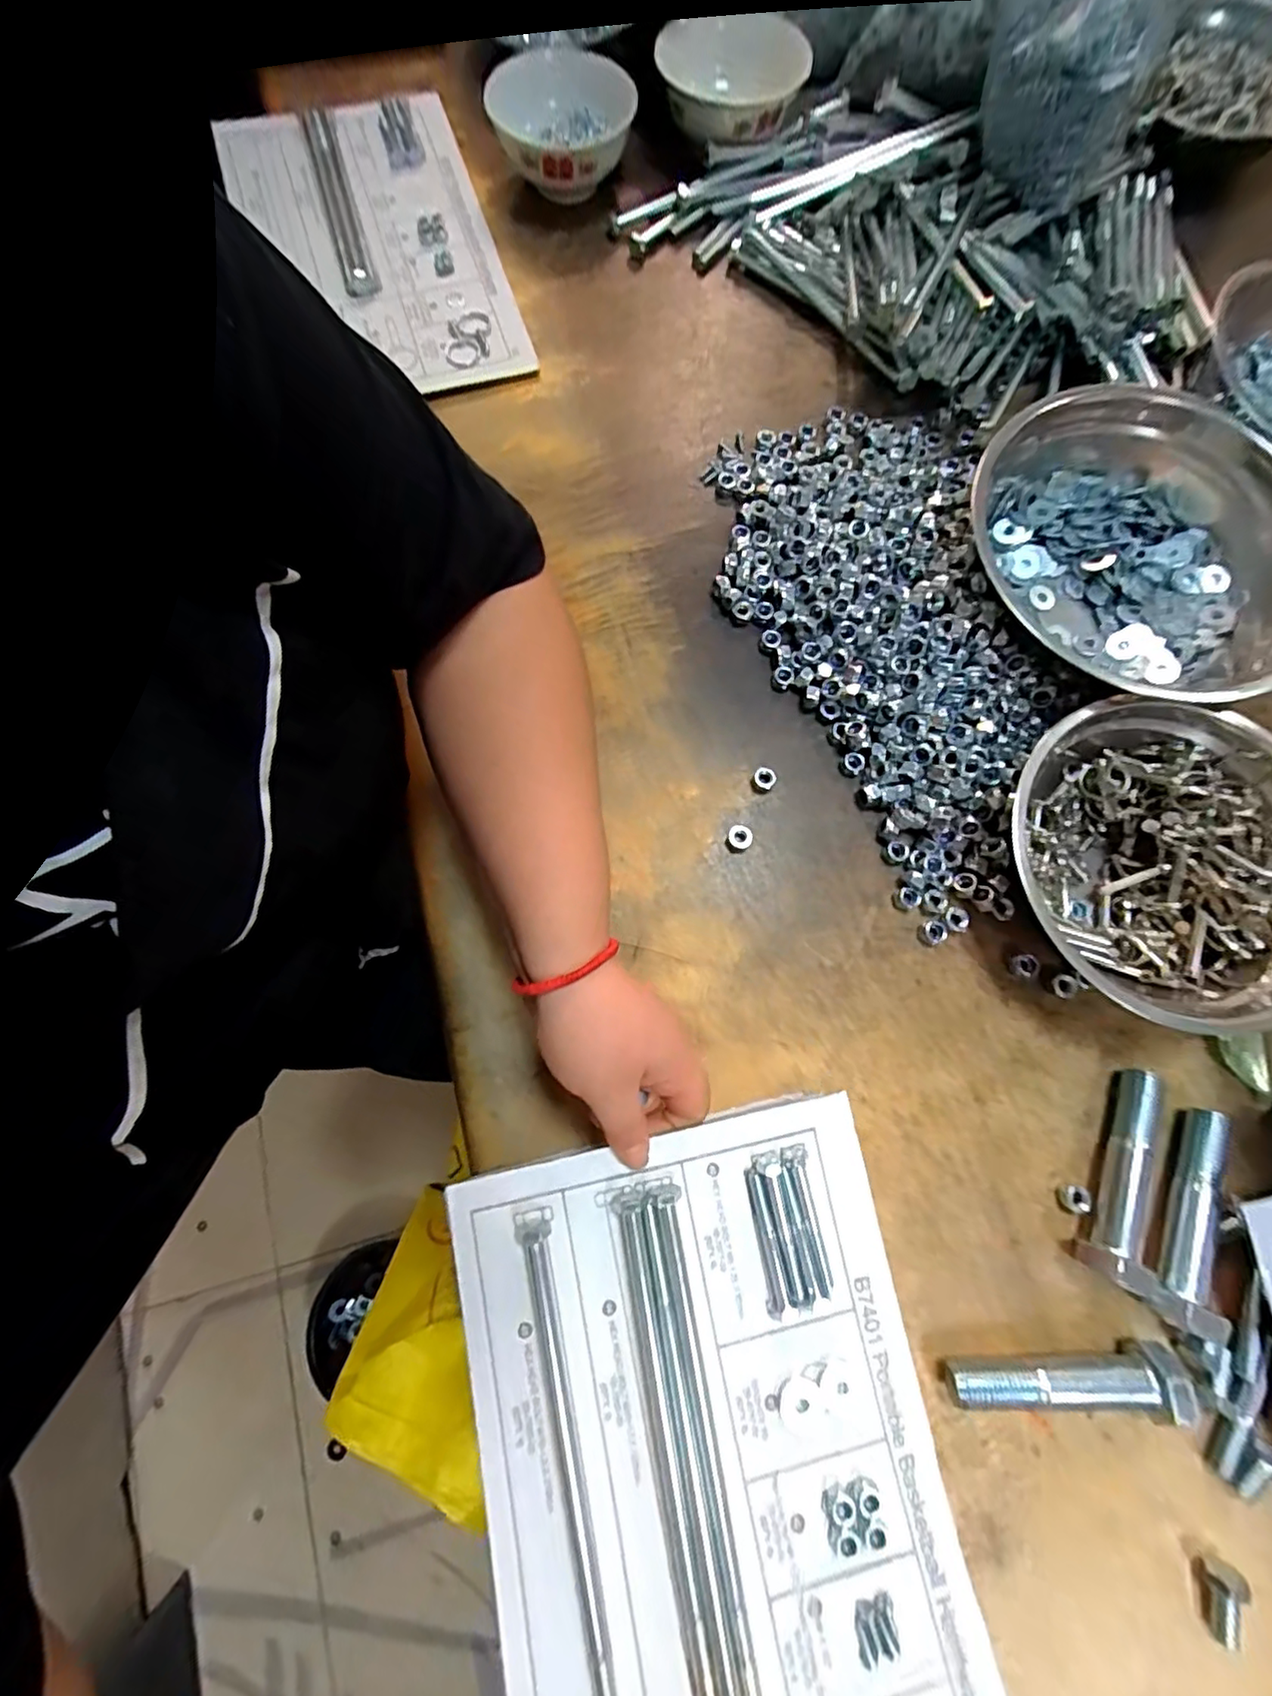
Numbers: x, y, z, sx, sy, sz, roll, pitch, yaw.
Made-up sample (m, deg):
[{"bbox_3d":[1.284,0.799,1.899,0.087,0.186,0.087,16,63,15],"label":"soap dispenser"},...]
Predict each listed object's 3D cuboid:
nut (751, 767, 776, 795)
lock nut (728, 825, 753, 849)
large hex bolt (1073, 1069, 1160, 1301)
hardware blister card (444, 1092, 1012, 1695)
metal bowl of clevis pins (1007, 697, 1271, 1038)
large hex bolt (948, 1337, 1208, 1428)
[{"bbox_3d":[0.091,-0.048,0.430,0.016,0.014,0.015,0,75,-2],"label":"nut"},{"bbox_3d":[0.074,-0.008,0.424,0.017,0.006,0.016,0,75,-2],"label":"lock nut"},{"bbox_3d":[0.304,0.200,0.367,0.029,0.026,0.122,23,75,4],"label":"large hex bolt"},{"bbox_3d":[0.047,0.338,0.285,0.227,0.023,0.375,-10,76,-4],"label":"hardware blister card"},{"bbox_3d":[0.361,0.013,0.395,0.214,0.057,0.200,0,75,-2],"label":"metal bowl of clevis pins"},{"bbox_3d":[0.242,0.301,0.337,0.120,0.032,0.036,3,75,-1],"label":"large hex bolt"}]

